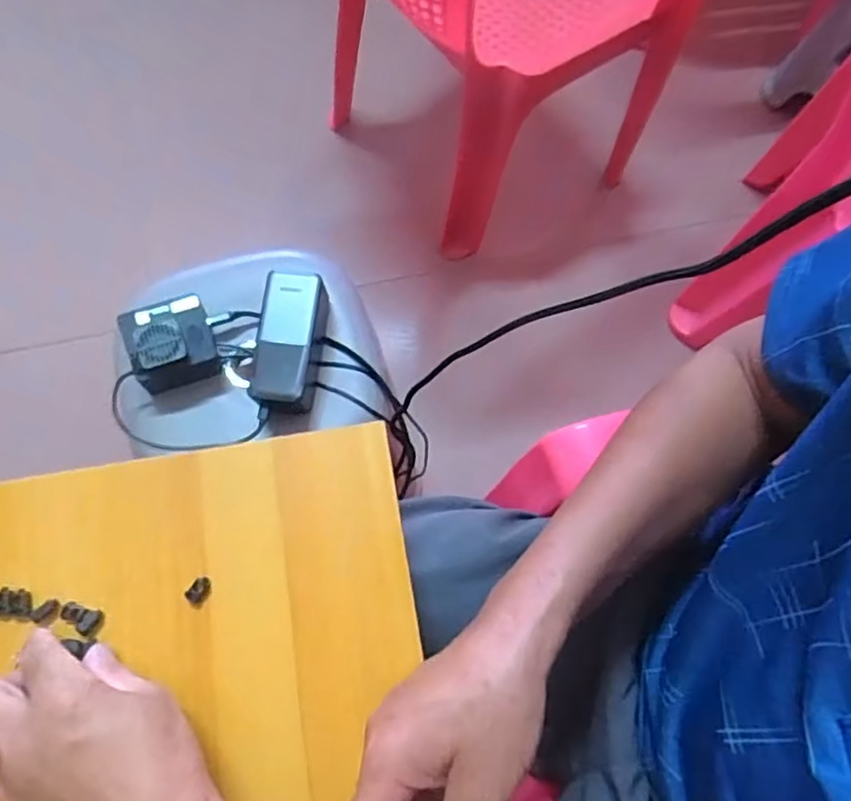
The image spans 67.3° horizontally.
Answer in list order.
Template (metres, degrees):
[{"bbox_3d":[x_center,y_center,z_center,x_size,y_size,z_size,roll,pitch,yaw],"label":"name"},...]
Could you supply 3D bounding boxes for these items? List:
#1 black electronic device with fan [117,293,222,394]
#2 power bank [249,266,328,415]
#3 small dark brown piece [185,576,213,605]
[{"bbox_3d":[-0.246,-0.055,0.621,0.079,0.049,0.076,-16,74,-7],"label":"black electronic device with fan"},{"bbox_3d":[-0.132,-0.055,0.623,0.056,0.051,0.127,7,73,0],"label":"power bank"},{"bbox_3d":[-0.137,0.116,0.389,0.011,0.004,0.016,39,75,9],"label":"small dark brown piece"}]

